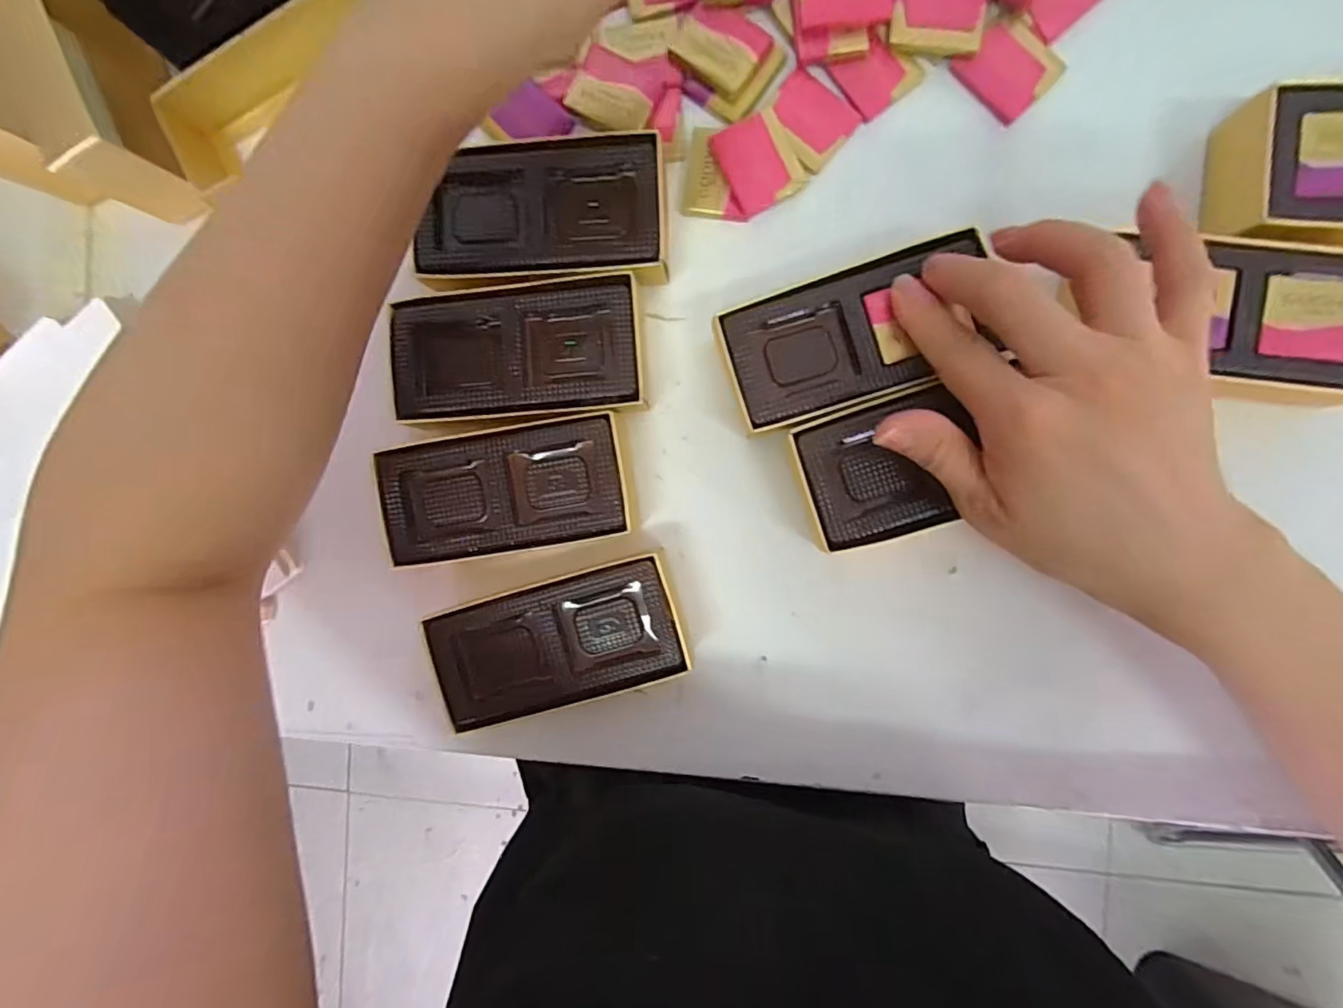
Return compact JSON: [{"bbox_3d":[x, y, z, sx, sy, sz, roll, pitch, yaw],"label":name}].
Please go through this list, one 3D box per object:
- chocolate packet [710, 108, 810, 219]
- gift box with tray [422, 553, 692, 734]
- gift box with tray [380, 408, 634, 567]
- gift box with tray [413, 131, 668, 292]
[{"bbox_3d":[0.041,-0.158,0.262,0.032,0.009,0.039,-25,89,6],"label":"chocolate packet"},{"bbox_3d":[-0.051,0.063,0.268,0.112,0.032,0.057,-16,90,6],"label":"gift box with tray"},{"bbox_3d":[-0.075,-0.007,0.268,0.112,0.033,0.056,-9,91,6],"label":"gift box with tray"},{"bbox_3d":[-0.057,-0.129,0.259,0.107,0.031,0.058,0,92,6],"label":"gift box with tray"}]

